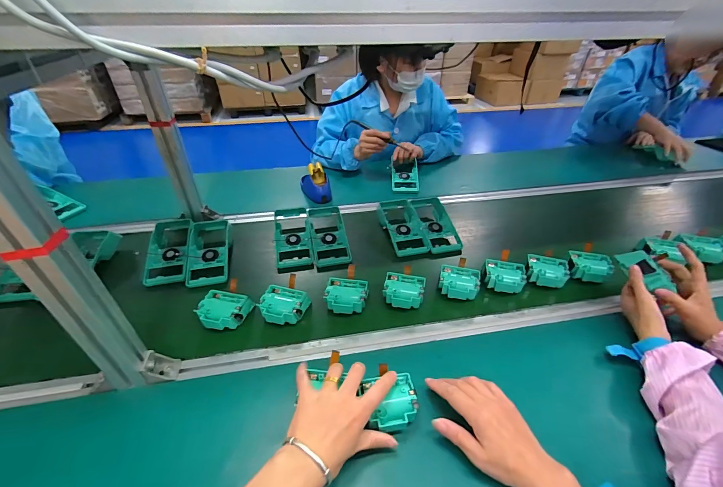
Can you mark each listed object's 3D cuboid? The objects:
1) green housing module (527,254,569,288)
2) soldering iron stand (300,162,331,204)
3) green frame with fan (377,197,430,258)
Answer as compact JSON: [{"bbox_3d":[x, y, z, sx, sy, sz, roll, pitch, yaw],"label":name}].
[{"bbox_3d":[0.380,0.058,0.665,0.075,0.026,0.069,14,41,14],"label":"green housing module"},{"bbox_3d":[-0.129,-0.177,0.937,0.063,0.082,0.108,-18,44,-22],"label":"soldering iron stand"},{"bbox_3d":[0.093,-0.049,0.803,0.094,0.044,0.210,-7,41,-11],"label":"green frame with fan"}]

